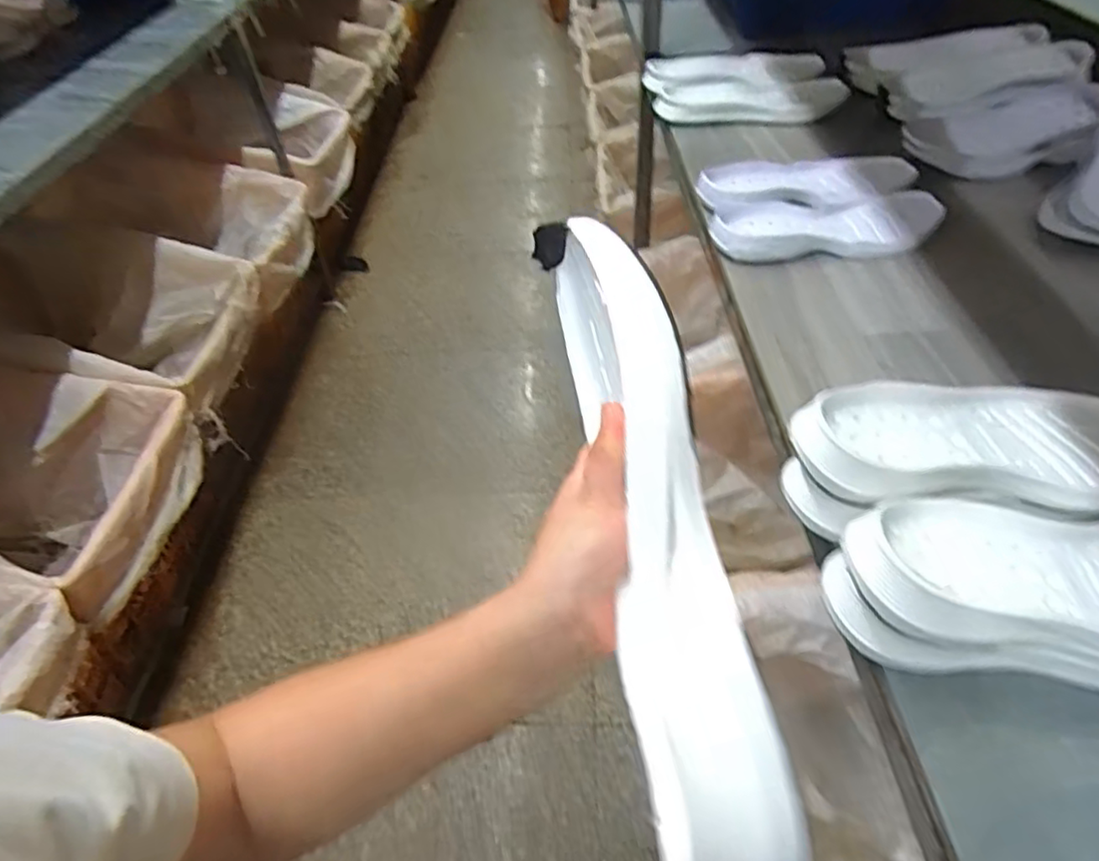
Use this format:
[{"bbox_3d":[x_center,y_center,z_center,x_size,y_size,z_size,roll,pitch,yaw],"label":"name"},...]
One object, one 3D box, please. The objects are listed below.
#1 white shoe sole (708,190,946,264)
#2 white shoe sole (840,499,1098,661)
[{"bbox_3d":[0.341,-0.251,0.778,0.291,0.031,0.112,-5,47,0],"label":"white shoe sole"},{"bbox_3d":[0.333,0.097,0.398,0.280,0.042,0.110,-1,47,3],"label":"white shoe sole"}]

